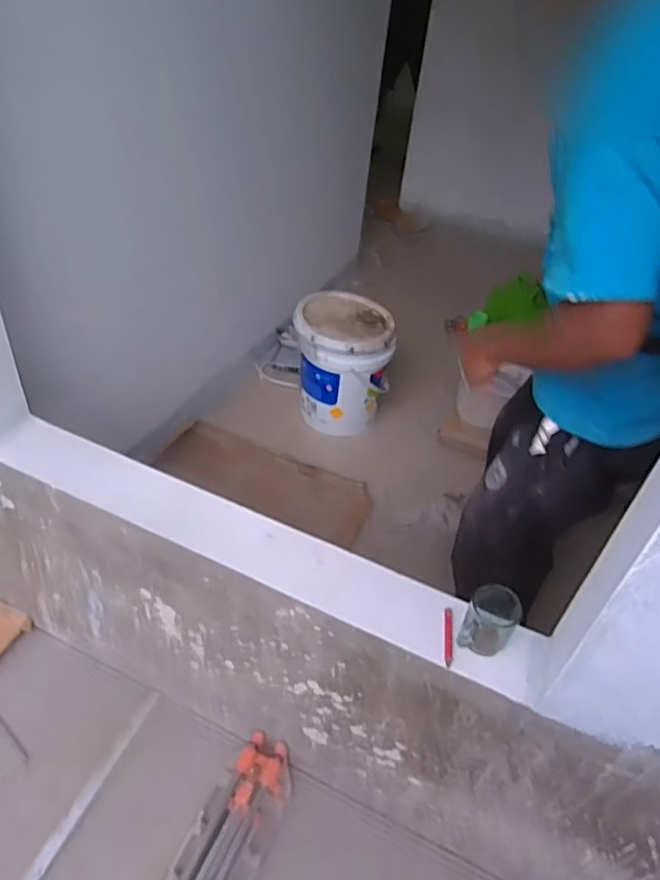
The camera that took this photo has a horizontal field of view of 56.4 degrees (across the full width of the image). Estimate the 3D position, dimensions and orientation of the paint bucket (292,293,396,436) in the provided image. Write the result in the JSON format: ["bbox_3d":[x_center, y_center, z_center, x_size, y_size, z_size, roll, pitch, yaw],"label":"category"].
[{"bbox_3d":[0.040,-0.251,1.933,0.289,0.363,0.289,4,41,-3],"label":"paint bucket"}]

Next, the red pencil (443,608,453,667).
[{"bbox_3d":[0.172,0.285,0.893,0.014,0.012,0.088,8,41,2],"label":"red pencil"}]

